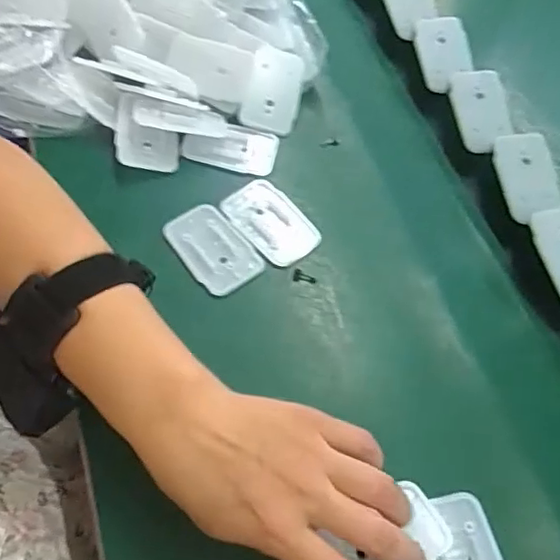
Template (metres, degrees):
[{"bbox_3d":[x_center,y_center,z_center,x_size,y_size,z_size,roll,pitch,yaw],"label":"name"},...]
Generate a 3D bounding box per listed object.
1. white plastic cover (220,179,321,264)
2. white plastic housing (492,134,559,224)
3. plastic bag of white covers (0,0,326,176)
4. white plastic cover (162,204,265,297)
[{"bbox_3d":[-0.007,-0.044,0.435,0.047,0.005,0.074,-37,66,-23],"label":"white plastic cover"},{"bbox_3d":[0.187,-0.079,0.453,0.038,0.065,0.008,-16,12,12],"label":"white plastic housing"},{"bbox_3d":[-0.138,-0.244,0.505,0.271,0.104,0.361,-18,60,-14],"label":"plastic bag of white covers"},{"bbox_3d":[-0.048,-0.023,0.419,0.044,0.004,0.072,-35,65,-22],"label":"white plastic cover"}]

